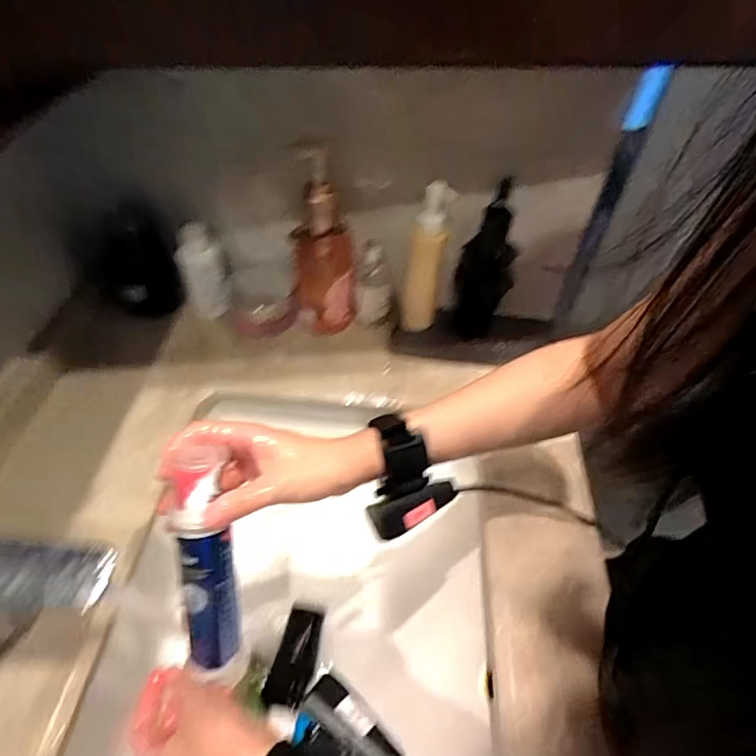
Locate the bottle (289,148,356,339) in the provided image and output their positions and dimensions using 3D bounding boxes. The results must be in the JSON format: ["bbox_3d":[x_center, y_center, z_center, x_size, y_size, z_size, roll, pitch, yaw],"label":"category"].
[{"bbox_3d":[-0.061,-0.137,0.585,0.073,0.192,0.052,-1,48,-4],"label":"bottle"}]

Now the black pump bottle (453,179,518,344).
[{"bbox_3d":[0.130,-0.134,0.597,0.058,0.196,0.040,-29,56,-26],"label":"black pump bottle"}]

